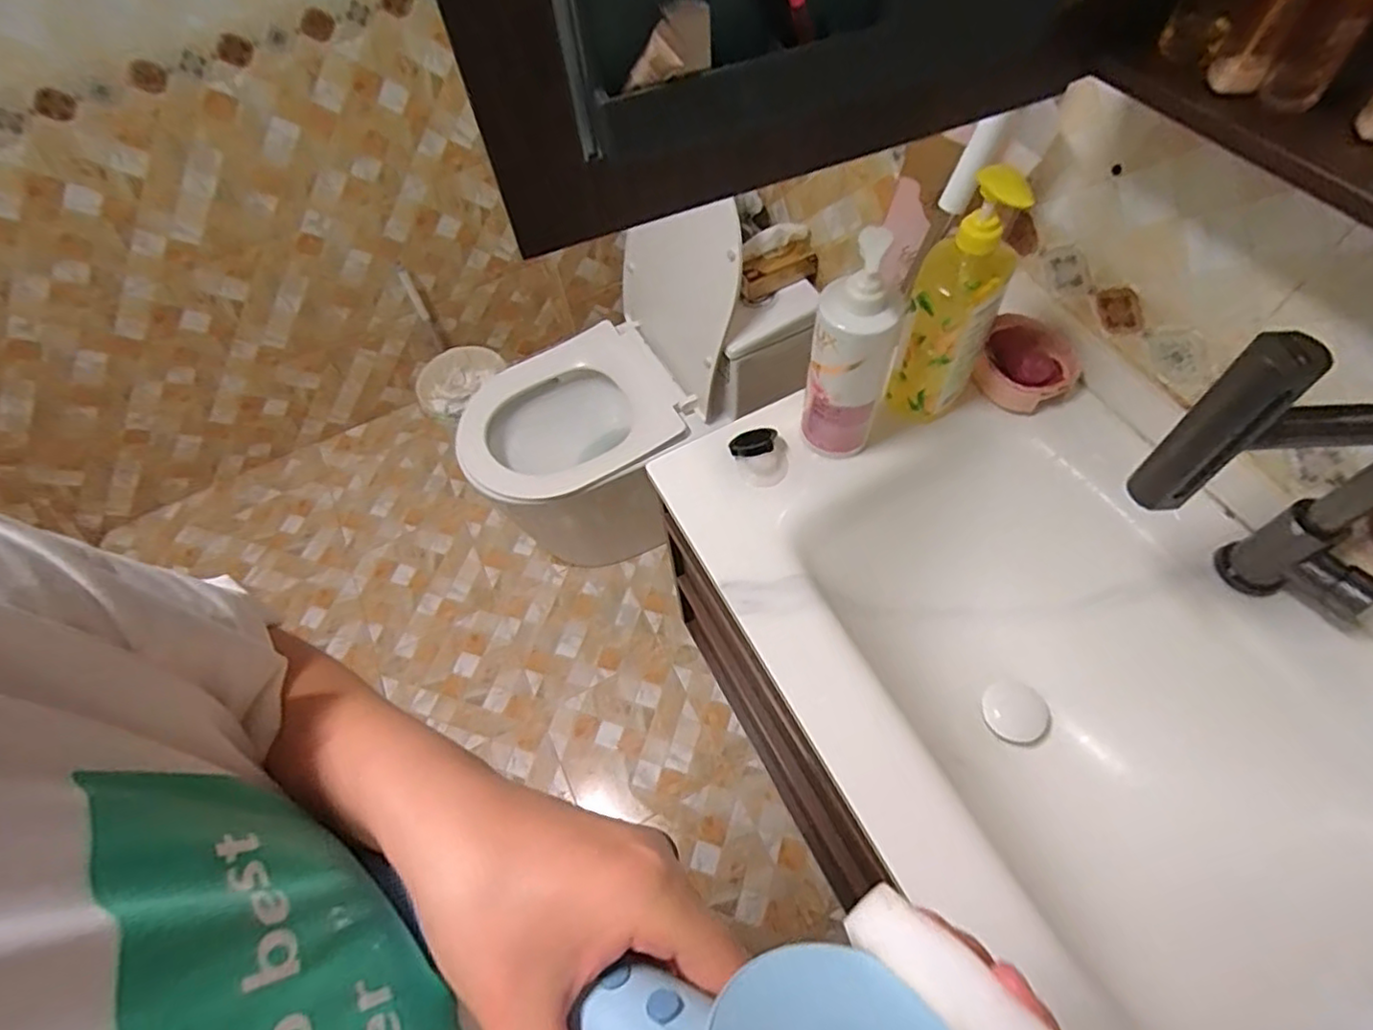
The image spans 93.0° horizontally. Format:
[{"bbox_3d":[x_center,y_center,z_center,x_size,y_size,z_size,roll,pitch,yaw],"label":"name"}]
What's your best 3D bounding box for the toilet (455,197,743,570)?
[{"bbox_3d":[-0.179,-0.208,1.378,0.578,0.687,0.356,-28,62,-11],"label":"toilet"}]

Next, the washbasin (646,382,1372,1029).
[{"bbox_3d":[0.340,0.156,0.648,0.475,0.186,0.755,-29,62,-11],"label":"washbasin"}]

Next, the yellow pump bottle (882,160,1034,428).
[{"bbox_3d":[0.254,-0.193,0.622,0.082,0.269,0.060,22,65,17],"label":"yellow pump bottle"}]

